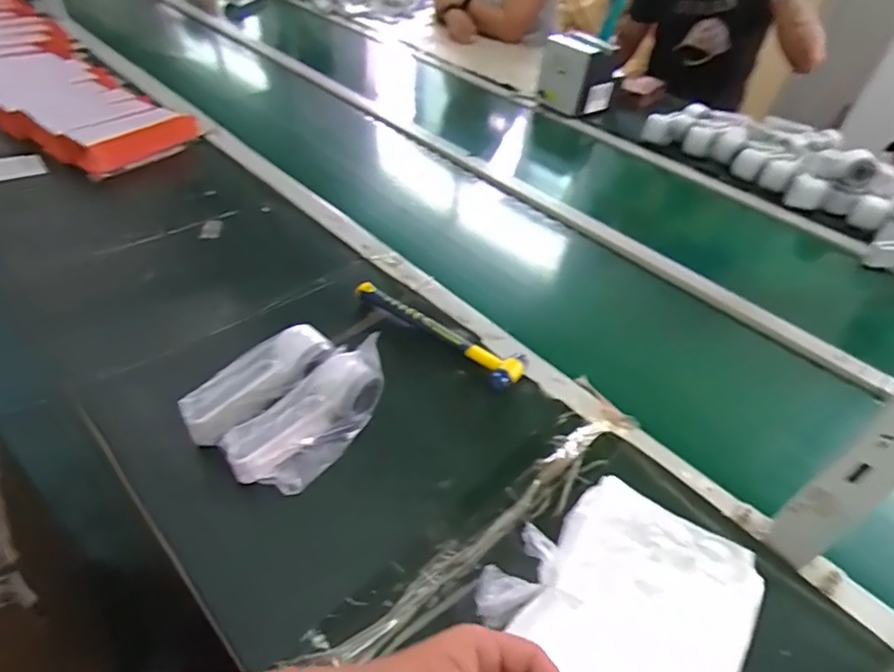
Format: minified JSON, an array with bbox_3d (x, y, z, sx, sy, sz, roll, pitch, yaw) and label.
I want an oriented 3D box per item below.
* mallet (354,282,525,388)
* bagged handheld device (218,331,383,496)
[{"bbox_3d":[-0.010,-0.008,0.697,0.243,0.026,0.059,30,48,22],"label":"mallet"},{"bbox_3d":[-0.135,0.082,0.552,0.068,0.079,0.172,31,48,23],"label":"bagged handheld device"}]

